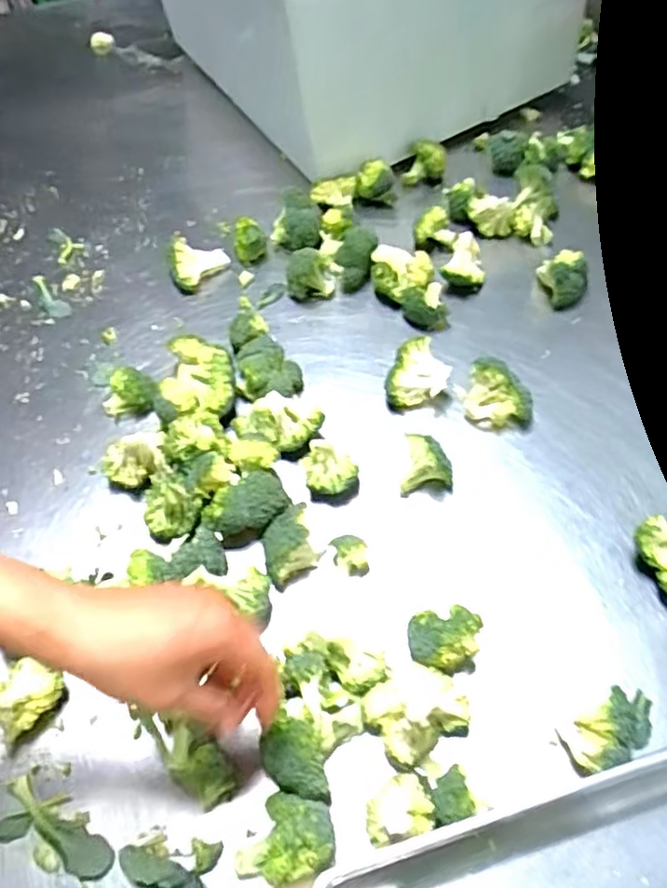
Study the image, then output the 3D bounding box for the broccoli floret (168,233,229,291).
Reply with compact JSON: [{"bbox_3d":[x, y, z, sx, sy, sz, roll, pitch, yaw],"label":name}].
[{"bbox_3d":[-0.159,-0.214,0.770,0.070,0.039,0.060,-15,55,-6],"label":"broccoli floret"}]

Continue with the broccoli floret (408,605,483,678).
[{"bbox_3d":[0.085,0.153,0.498,0.053,0.057,0.039,-11,55,-4],"label":"broccoli floret"}]

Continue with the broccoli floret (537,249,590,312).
[{"bbox_3d":[0.250,-0.177,0.717,0.054,0.056,0.043,19,58,16],"label":"broccoli floret"}]

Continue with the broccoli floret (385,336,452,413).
[{"bbox_3d":[0.083,-0.070,0.657,0.060,0.043,0.059,-2,55,2],"label":"broccoli floret"}]

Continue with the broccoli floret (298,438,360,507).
[{"bbox_3d":[-0.006,0.029,0.591,0.050,0.054,0.034,19,59,17],"label":"broccoli floret"}]

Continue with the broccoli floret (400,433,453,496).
[{"bbox_3d":[0.086,0.014,0.595,0.047,0.047,0.053,2,55,5],"label":"broccoli floret"}]

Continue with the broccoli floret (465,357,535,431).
[{"bbox_3d":[0.162,-0.049,0.630,0.069,0.054,0.054,19,58,16],"label":"broccoli floret"}]

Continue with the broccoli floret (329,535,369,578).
[{"bbox_3d":[0.014,0.097,0.556,0.029,0.044,0.027,-8,55,-2],"label":"broccoli floret"}]

